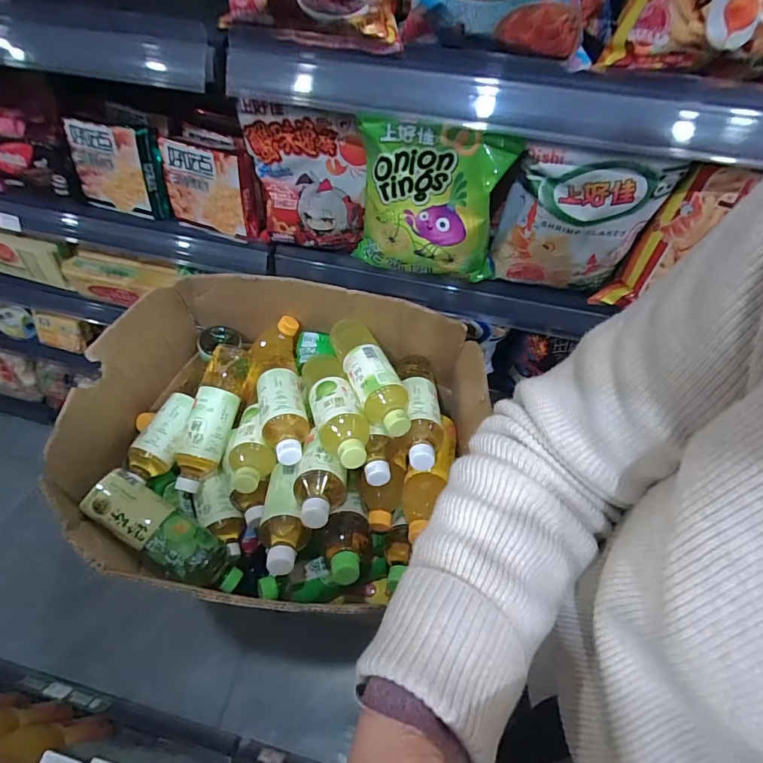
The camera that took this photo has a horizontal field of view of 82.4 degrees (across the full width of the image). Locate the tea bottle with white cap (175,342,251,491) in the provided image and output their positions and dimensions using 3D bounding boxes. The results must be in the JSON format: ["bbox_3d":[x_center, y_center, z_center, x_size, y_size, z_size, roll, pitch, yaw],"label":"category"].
[{"bbox_3d":[-0.243,0.052,0.640,0.062,0.071,0.219,9,57,5],"label":"tea bottle with white cap"}]

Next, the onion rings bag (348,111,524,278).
[{"bbox_3d":[0.056,-0.197,0.496,0.175,0.178,0.056,7,57,4],"label":"onion rings bag"}]

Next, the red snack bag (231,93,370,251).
[{"bbox_3d":[-0.094,-0.242,0.533,0.152,0.158,0.043,17,58,10],"label":"red snack bag"}]

